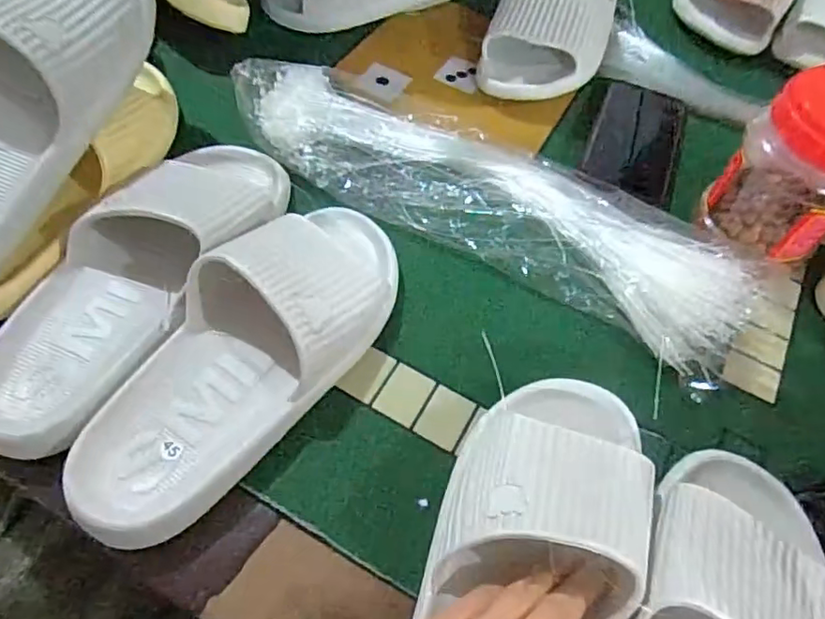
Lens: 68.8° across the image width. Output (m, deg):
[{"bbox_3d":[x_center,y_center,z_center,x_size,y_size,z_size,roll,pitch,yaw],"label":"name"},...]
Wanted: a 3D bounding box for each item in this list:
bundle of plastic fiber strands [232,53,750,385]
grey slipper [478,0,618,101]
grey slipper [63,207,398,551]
[{"bbox_3d":[0.067,-0.091,0.466,0.403,0.057,0.124,28,59,14],"label":"bundle of plastic fiber strands"},{"bbox_3d":[0.145,-0.295,0.595,0.109,0.069,0.223,20,57,9],"label":"grey slipper"},{"bbox_3d":[-0.100,0.019,0.377,0.099,0.070,0.255,35,61,17],"label":"grey slipper"}]

